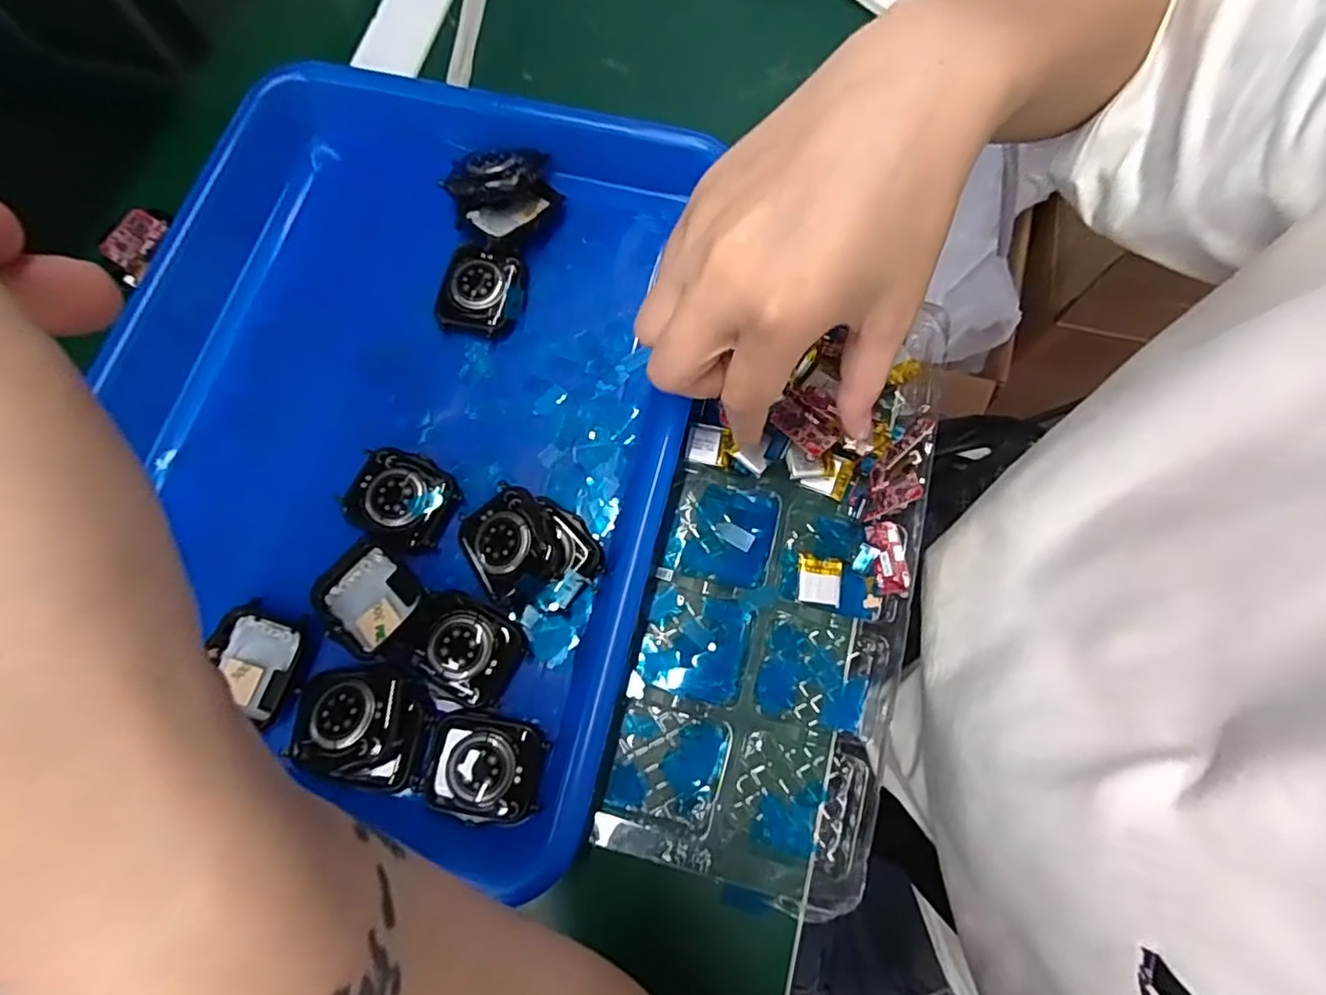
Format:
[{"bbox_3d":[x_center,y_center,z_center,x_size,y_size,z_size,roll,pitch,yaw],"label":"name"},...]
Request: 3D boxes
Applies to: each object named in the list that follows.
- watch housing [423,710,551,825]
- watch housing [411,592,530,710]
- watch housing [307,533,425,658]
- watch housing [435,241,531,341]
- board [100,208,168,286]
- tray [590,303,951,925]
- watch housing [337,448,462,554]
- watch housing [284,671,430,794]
[{"bbox_3d":[-0.068,0.102,0.235,0.042,0.008,0.036,9,75,5],"label":"watch housing"},{"bbox_3d":[-0.078,0.059,0.247,0.042,0.005,0.036,27,77,9],"label":"watch housing"},{"bbox_3d":[-0.119,0.040,0.252,0.041,0.009,0.036,35,79,11],"label":"watch housing"},{"bbox_3d":[-0.084,-0.096,0.291,0.036,0.013,0.041,8,75,4],"label":"watch housing"},{"bbox_3d":[-0.270,-0.129,0.317,0.018,0.004,0.036,26,80,-34],"label":"board"},{"bbox_3d":[0.052,0.030,0.266,0.107,0.030,0.243,13,75,6],"label":"tray"},{"bbox_3d":[-0.110,0.000,0.264,0.042,0.010,0.037,22,76,8],"label":"watch housing"},{"bbox_3d":[-0.115,0.086,0.234,0.046,0.014,0.041,8,75,4],"label":"watch housing"}]

